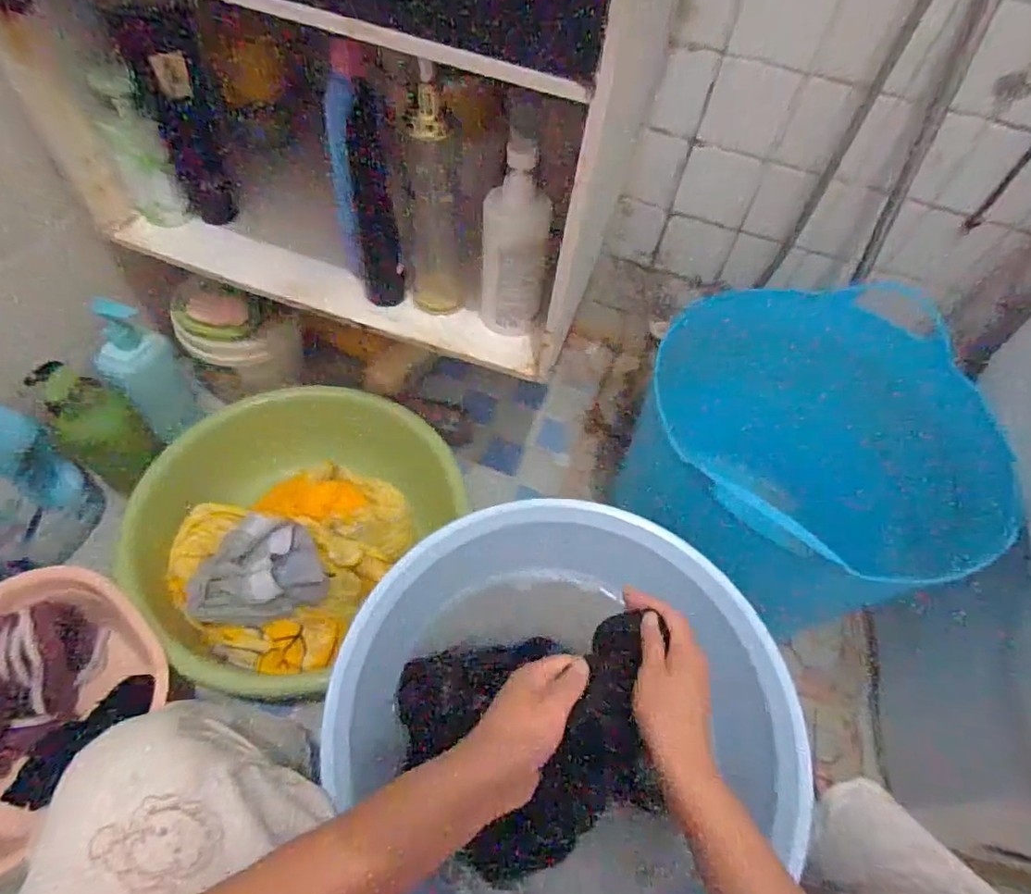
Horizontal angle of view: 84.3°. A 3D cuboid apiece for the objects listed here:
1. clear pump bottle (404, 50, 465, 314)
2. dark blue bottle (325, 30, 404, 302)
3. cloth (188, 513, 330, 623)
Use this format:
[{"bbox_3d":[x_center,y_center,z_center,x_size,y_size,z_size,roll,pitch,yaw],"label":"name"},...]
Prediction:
[{"bbox_3d":[-0.082,-0.235,0.581,0.054,0.216,0.042,-4,56,-8],"label":"clear pump bottle"},{"bbox_3d":[-0.155,-0.259,0.585,0.051,0.237,0.061,-17,58,-17],"label":"dark blue bottle"},{"bbox_3d":[-0.314,0.155,0.687,0.148,0.066,0.118,-22,60,-19],"label":"cloth"}]

